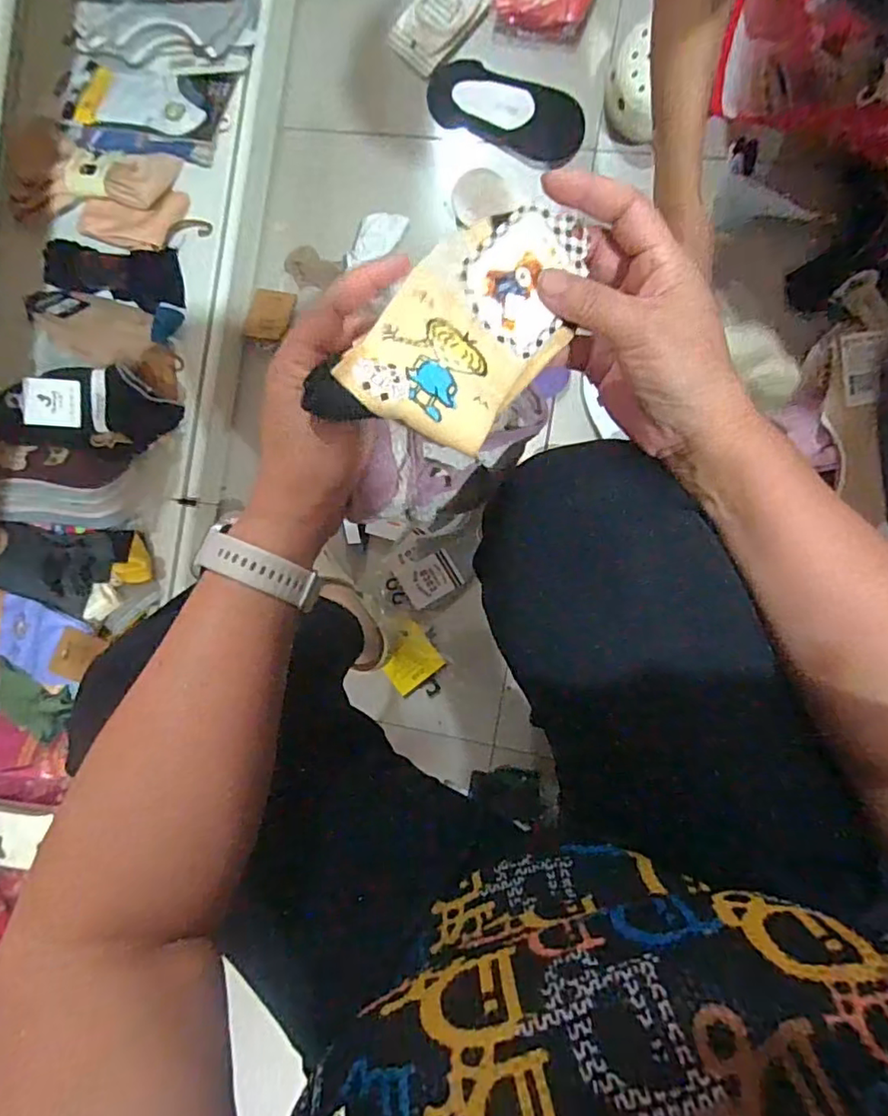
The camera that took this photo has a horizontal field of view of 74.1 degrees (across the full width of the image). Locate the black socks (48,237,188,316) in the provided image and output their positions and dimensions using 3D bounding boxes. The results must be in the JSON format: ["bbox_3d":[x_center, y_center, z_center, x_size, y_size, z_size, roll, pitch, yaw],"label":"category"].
[{"bbox_3d":[-0.407,-0.347,0.729,0.164,0.038,0.074,5,93,8],"label":"black socks"}]

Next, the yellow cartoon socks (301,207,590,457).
[{"bbox_3d":[0.012,-0.115,0.305,0.080,0.025,0.154,45,77,-11],"label":"yellow cartoon socks"}]

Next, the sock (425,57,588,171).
[{"bbox_3d":[0.085,-0.603,0.795,0.217,0.013,0.092,29,96,6],"label":"sock"}]

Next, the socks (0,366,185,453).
[{"bbox_3d":[-0.441,-0.184,0.734,0.221,0.044,0.101,5,93,8],"label":"socks"}]

